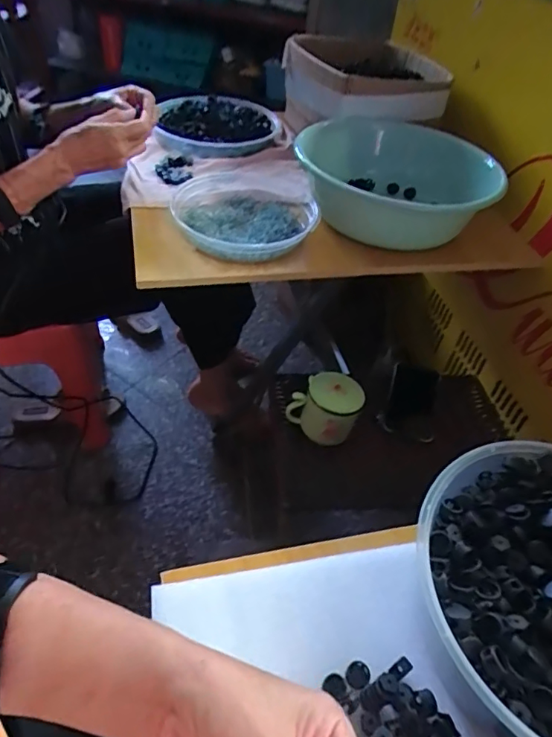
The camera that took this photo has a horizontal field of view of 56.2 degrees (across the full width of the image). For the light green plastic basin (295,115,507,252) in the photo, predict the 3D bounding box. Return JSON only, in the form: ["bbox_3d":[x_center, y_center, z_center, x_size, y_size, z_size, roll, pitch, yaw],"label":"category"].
[{"bbox_3d":[0.191,-0.323,0.906,0.301,0.125,0.280,3,45,-3],"label":"light green plastic basin"}]

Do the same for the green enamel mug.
[{"bbox_3d":[0.078,0.058,0.801,0.102,0.081,0.076,27,48,19],"label":"green enamel mug"}]

